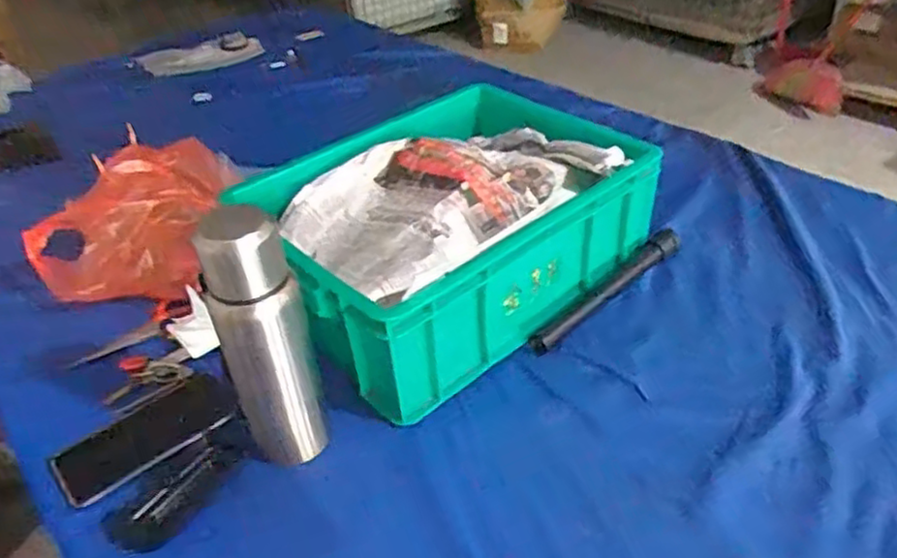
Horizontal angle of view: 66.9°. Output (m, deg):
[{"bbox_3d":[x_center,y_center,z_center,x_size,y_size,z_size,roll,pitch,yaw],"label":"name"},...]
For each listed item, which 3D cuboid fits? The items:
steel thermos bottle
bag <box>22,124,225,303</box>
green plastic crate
[{"bbox_3d":[-0.157,0.046,0.579,0.071,0.243,0.082,-17,39,-15],"label":"steel thermos bottle"},{"bbox_3d":[-0.384,-0.075,0.844,0.193,0.127,0.190,-1,38,5],"label":"bag"},{"bbox_3d":[-0.007,-0.064,0.774,0.393,0.141,0.297,-30,44,-29],"label":"green plastic crate"}]

